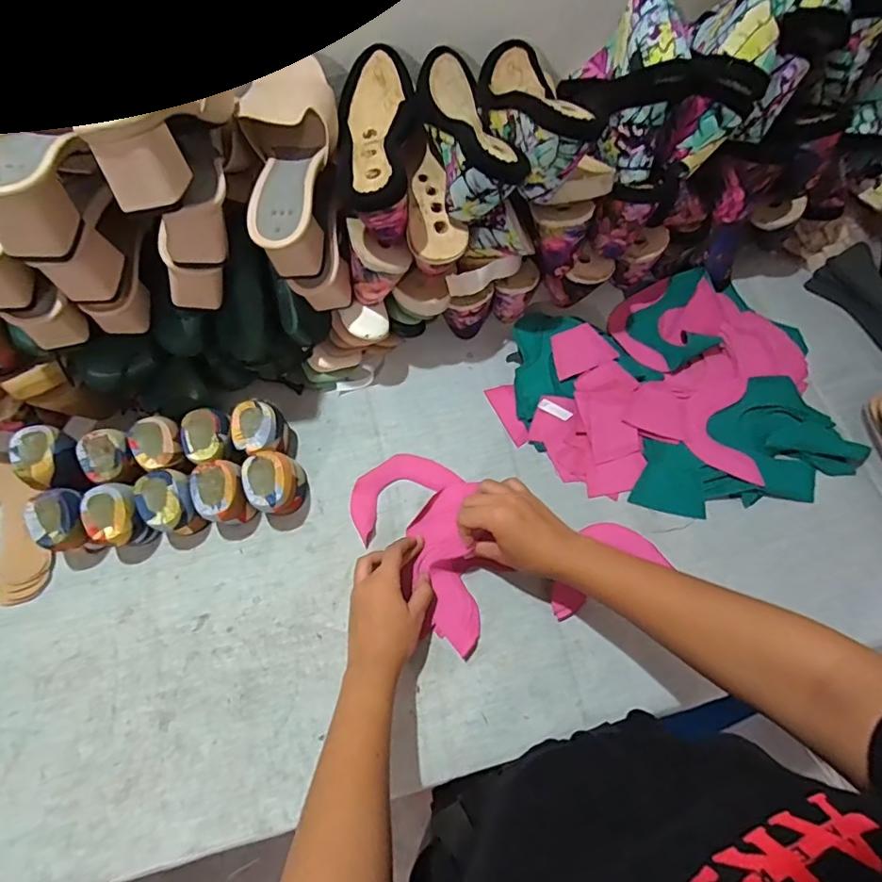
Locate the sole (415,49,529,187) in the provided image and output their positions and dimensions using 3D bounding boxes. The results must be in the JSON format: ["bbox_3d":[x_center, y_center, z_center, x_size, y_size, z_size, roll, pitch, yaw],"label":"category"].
[{"bbox_3d":[0.026,-0.315,0.521,0.064,0.051,0.216,-15,54,-6],"label":"sole"}]

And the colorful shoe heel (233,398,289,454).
[{"bbox_3d":[-0.199,-0.004,0.593,0.050,0.076,0.053,0,67,1],"label":"colorful shoe heel"}]

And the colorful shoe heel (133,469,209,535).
[{"bbox_3d":[-0.281,0.066,0.559,0.053,0.066,0.055,0,67,1],"label":"colorful shoe heel"}]

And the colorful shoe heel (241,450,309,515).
[{"bbox_3d":[-0.173,0.047,0.568,0.059,0.077,0.056,0,67,1],"label":"colorful shoe heel"}]

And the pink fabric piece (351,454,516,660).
[{"bbox_3d":[-0.006,0.101,0.559,0.120,0.024,0.207,-32,68,-15],"label":"pink fabric piece"}]

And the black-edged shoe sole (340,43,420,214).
[{"bbox_3d":[-0.061,-0.306,0.523,0.077,0.047,0.224,-6,65,-1],"label":"black-edged shoe sole"}]

